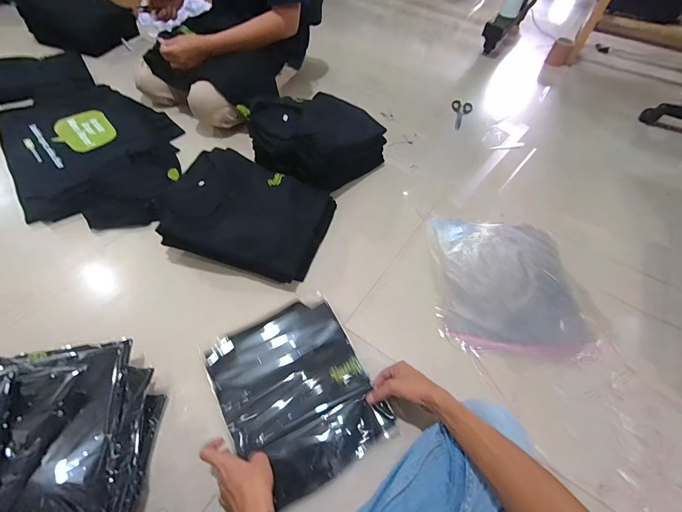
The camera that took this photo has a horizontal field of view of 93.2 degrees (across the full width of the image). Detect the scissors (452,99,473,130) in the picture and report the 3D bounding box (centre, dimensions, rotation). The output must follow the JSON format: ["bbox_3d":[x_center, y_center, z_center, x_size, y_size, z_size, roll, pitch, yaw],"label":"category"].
[{"bbox_3d":[0.476,-0.555,1.269,0.079,0.016,0.162,11,63,7],"label":"scissors"}]

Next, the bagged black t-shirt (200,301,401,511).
[{"bbox_3d":[-0.085,0.247,0.616,0.266,0.038,0.318,-24,60,-21],"label":"bagged black t-shirt"}]

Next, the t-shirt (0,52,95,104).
[{"bbox_3d":[-1.133,-0.670,1.198,0.332,0.029,0.435,-28,61,-23],"label":"t-shirt"}]

